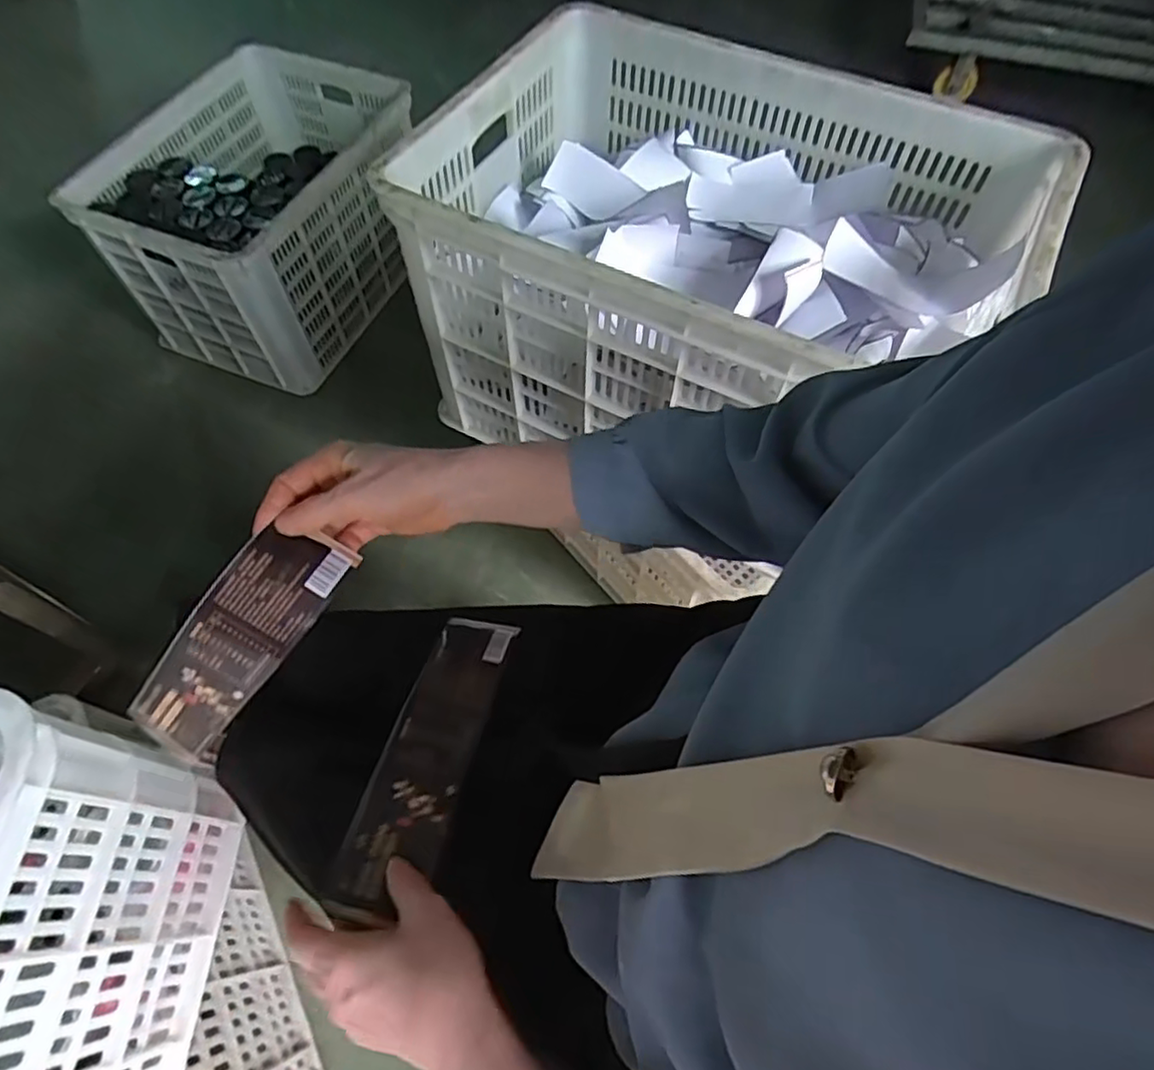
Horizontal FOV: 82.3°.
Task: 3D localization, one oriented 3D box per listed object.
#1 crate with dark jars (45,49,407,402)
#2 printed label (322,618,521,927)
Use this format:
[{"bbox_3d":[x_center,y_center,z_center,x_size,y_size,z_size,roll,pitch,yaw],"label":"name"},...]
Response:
[{"bbox_3d":[-0.661,-0.699,1.464,0.457,0.356,0.636,25,64,13],"label":"crate with dark jars"},{"bbox_3d":[-0.111,0.163,0.498,0.067,0.019,0.228,14,58,6],"label":"printed label"}]

